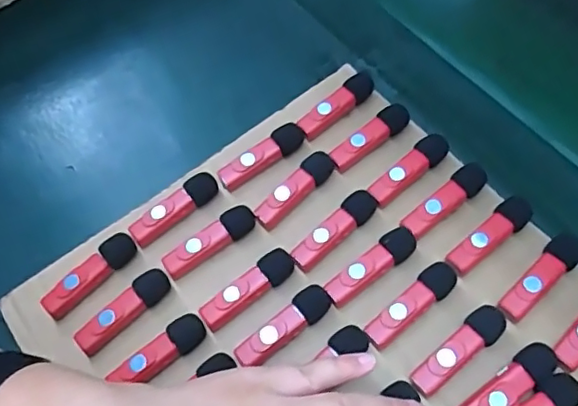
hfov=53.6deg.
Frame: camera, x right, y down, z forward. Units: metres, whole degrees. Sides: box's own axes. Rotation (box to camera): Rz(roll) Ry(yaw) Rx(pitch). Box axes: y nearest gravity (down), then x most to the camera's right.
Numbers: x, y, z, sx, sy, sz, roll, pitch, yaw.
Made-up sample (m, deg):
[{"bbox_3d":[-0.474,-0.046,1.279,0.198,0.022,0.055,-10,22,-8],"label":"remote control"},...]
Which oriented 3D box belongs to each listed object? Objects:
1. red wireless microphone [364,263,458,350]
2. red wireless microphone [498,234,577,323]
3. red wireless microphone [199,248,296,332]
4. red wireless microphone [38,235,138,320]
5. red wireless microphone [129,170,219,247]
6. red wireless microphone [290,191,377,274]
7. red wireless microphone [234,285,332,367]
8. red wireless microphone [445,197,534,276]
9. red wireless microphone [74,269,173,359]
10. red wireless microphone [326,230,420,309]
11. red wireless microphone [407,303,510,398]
[{"bbox_3d":[0.073,0.061,0.342,0.066,0.013,0.019,-33,64,-17],"label":"red wireless microphone"},{"bbox_3d":[0.152,0.046,0.343,0.063,0.016,0.020,-40,66,-20],"label":"red wireless microphone"},{"bbox_3d":[-0.025,0.054,0.355,0.065,0.021,0.016,-34,64,-17],"label":"red wireless microphone"},{"bbox_3d":[-0.127,0.046,0.368,0.066,0.018,0.016,-39,66,-20],"label":"red wireless microphone"},{"bbox_3d":[-0.076,0.005,0.386,0.066,0.021,0.015,-35,65,-18],"label":"red wireless microphone"},{"bbox_3d":[0.029,0.018,0.370,0.067,0.020,0.017,-36,65,-18],"label":"red wireless microphone"},{"bbox_3d":[-0.002,0.075,0.342,0.063,0.019,0.018,-36,65,-18],"label":"red wireless microphone"},{"bbox_3d":[0.125,0.021,0.359,0.064,0.013,0.019,-32,64,-16],"label":"red wireless microphone"},{"bbox_3d":[-0.102,0.067,0.354,0.064,0.018,0.015,-40,66,-20],"label":"red wireless microphone"},{"bbox_3d":[0.051,0.040,0.357,0.066,0.017,0.016,-32,64,-16],"label":"red wireless microphone"},{"bbox_3d":[0.097,0.085,0.327,0.066,0.014,0.019,-35,65,-18],"label":"red wireless microphone"}]

